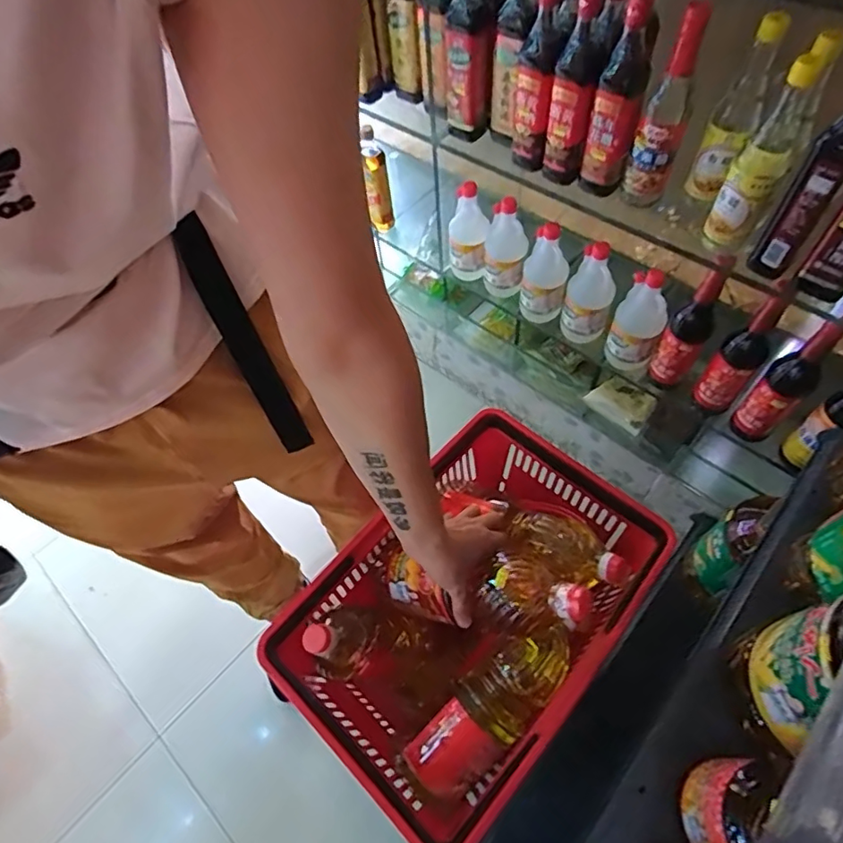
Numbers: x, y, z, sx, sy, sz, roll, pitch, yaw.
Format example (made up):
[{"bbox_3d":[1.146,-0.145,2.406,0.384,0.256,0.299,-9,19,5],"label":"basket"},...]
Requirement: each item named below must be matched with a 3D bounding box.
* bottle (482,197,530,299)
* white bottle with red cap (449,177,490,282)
[{"bbox_3d":[0.178,-0.362,1.130,0.085,0.218,0.069,3,58,7],"label":"bottle"},{"bbox_3d":[0.103,-0.400,1.163,0.079,0.217,0.074,-1,58,4],"label":"white bottle with red cap"}]

